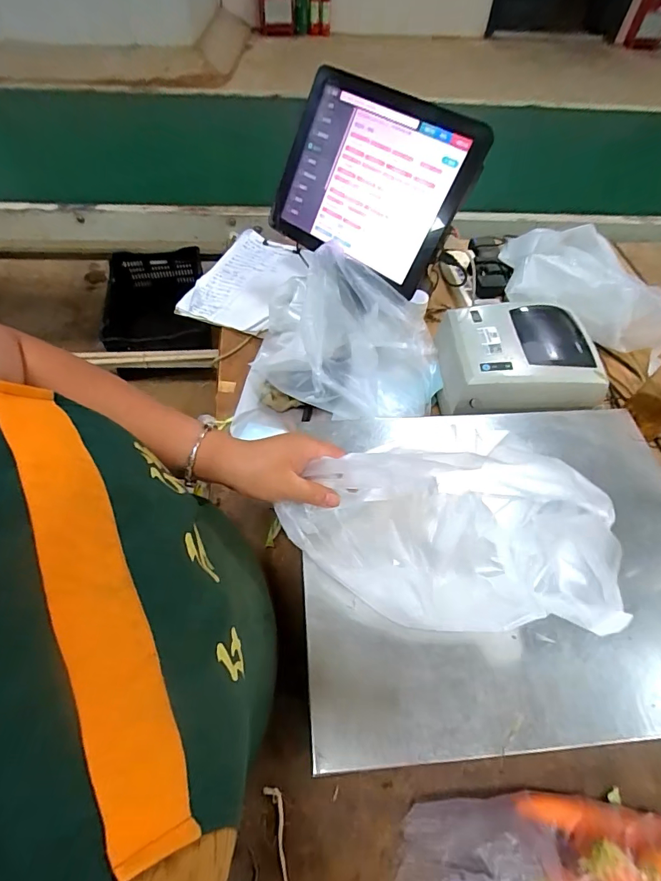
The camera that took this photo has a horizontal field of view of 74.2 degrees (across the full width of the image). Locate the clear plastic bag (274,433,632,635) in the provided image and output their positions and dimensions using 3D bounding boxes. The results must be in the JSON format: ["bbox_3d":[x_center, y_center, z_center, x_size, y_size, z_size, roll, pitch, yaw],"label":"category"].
[{"bbox_3d":[0.093,0.090,0.414,0.270,0.180,0.137,0,55,-2],"label":"clear plastic bag"}]

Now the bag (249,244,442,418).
[{"bbox_3d":[0.024,-0.203,0.774,0.317,0.170,0.307,-1,56,-3],"label":"bag"}]

